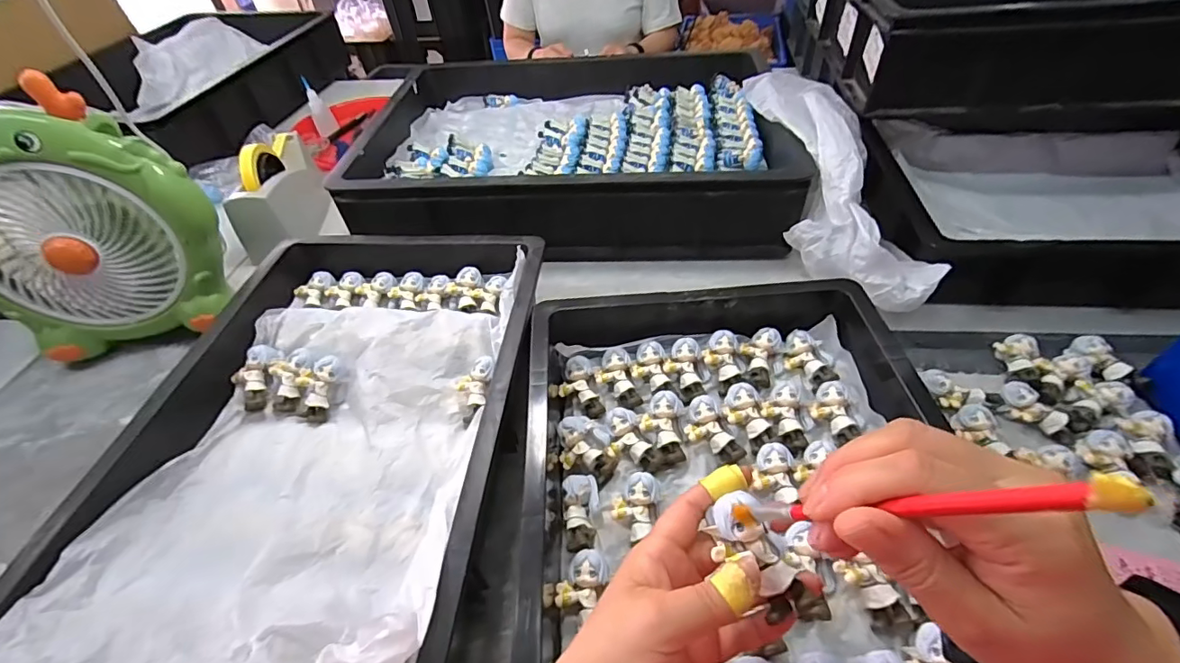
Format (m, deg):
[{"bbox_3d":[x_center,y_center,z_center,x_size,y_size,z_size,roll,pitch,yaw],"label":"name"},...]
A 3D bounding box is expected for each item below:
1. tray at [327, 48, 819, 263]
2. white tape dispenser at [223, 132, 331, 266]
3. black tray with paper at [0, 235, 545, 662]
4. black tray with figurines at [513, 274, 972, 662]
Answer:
[{"bbox_3d":[-0.023,-0.269,0.754,0.578,0.118,0.405,0,46,5],"label":"tray"},{"bbox_3d":[-0.461,-0.218,0.745,0.073,0.115,0.194,-9,46,-4],"label":"white tape dispenser"},{"bbox_3d":[-0.228,0.076,0.432,0.324,0.083,0.471,0,46,5],"label":"black tray with paper"},{"bbox_3d":[0.111,0.137,0.350,0.306,0.067,0.462,-4,46,1],"label":"black tray with figurines"}]

